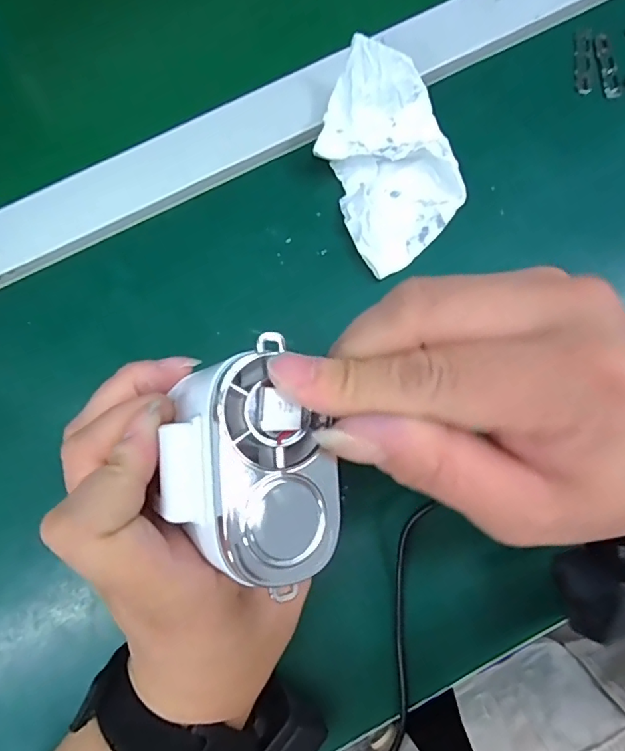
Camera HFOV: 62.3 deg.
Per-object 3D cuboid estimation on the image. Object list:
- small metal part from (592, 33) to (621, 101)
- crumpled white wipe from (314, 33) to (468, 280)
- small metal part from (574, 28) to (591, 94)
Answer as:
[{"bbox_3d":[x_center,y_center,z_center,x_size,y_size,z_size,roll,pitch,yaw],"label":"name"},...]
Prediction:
[{"bbox_3d":[0.180,-0.190,0.314,0.009,0.004,0.044,-7,79,0],"label":"small metal part"},{"bbox_3d":[0.045,-0.122,0.285,0.072,0.038,0.111,-22,80,-3],"label":"crumpled white wipe"},{"bbox_3d":[0.166,-0.193,0.316,0.009,0.004,0.043,4,80,2],"label":"small metal part"}]

